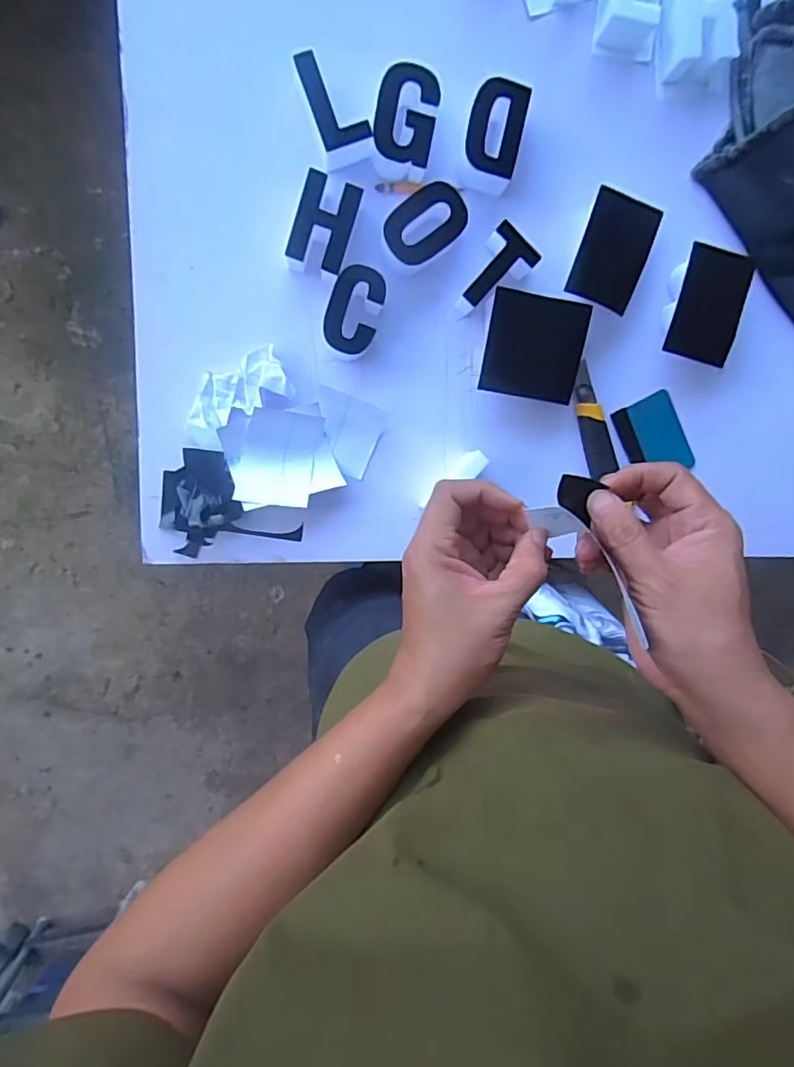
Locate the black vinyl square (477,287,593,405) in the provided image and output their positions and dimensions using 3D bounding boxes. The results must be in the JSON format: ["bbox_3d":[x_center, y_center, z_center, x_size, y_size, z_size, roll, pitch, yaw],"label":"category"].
[{"bbox_3d":[0.144,-0.191,0.578,0.104,0.005,0.100,7,103,-10],"label":"black vinyl square"}]

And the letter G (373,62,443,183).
[{"bbox_3d":[0.007,-0.397,0.548,0.058,0.044,0.087,9,99,-7],"label":"letter G"}]

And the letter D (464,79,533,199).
[{"bbox_3d":[0.094,-0.392,0.556,0.054,0.044,0.082,13,98,-8],"label":"letter D"}]

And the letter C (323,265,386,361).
[{"bbox_3d":[-0.044,-0.222,0.568,0.052,0.041,0.085,17,98,-8],"label":"letter C"}]

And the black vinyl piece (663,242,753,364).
[{"bbox_3d":[0.330,-0.237,0.589,0.074,0.011,0.107,9,107,-12],"label":"black vinyl piece"}]

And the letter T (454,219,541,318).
[{"bbox_3d":[0.096,-0.265,0.577,0.052,0.040,0.086,43,93,-11],"label":"letter T"}]

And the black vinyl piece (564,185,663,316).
[{"bbox_3d":[0.223,-0.288,0.575,0.069,0.007,0.099,17,111,-5],"label":"black vinyl piece"}]

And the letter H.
[{"bbox_3d":[-0.072,-0.299,0.557,0.055,0.046,0.088,18,98,-8],"label":"letter H"}]

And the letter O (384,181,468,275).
[{"bbox_3d":[0.026,-0.305,0.562,0.085,0.039,0.057,-35,101,1],"label":"letter O"}]

